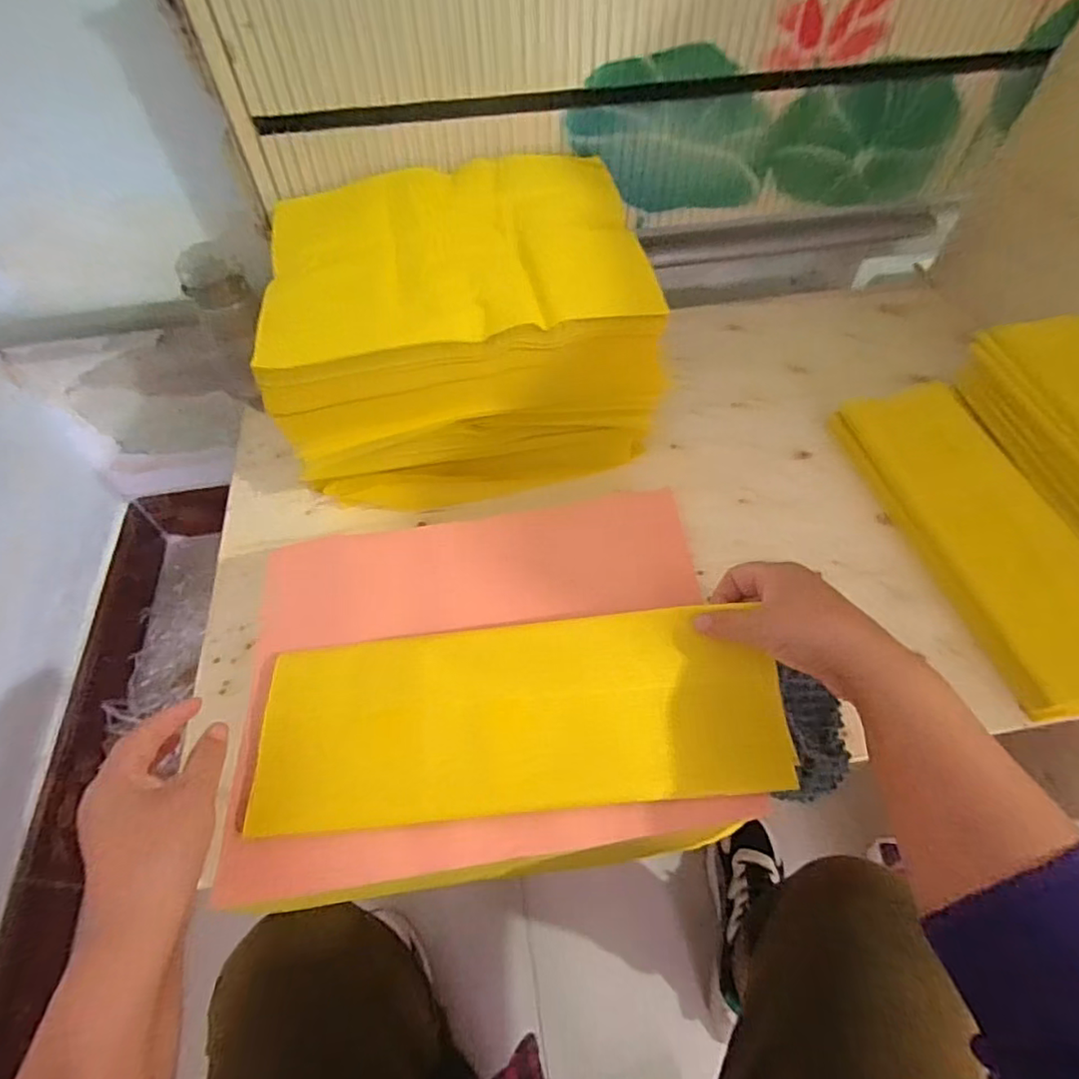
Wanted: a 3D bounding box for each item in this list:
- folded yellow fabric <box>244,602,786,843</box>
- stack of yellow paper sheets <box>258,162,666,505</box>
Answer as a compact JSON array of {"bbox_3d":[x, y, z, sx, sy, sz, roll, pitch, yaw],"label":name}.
[{"bbox_3d":[-0.014,0.121,0.395,0.349,0.020,0.123,-5,74,-1],"label":"folded yellow fabric"},{"bbox_3d":[-0.083,-0.218,0.626,0.345,0.222,0.263,-12,56,-7],"label":"stack of yellow paper sheets"}]

